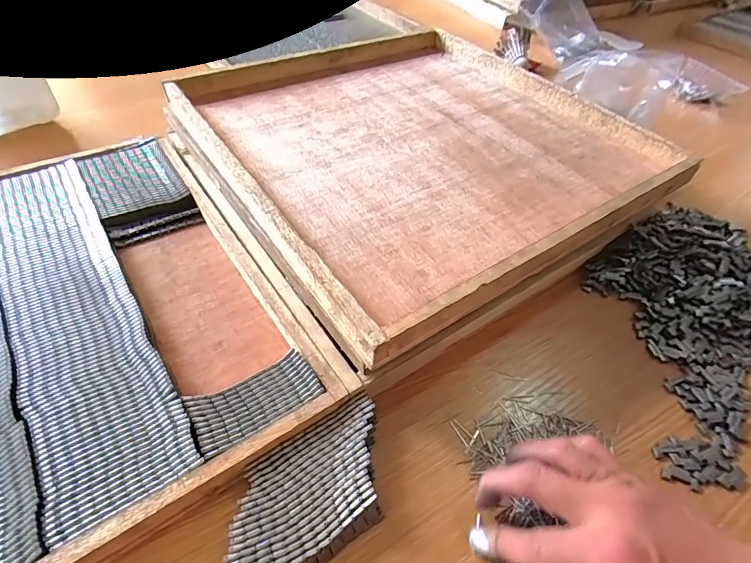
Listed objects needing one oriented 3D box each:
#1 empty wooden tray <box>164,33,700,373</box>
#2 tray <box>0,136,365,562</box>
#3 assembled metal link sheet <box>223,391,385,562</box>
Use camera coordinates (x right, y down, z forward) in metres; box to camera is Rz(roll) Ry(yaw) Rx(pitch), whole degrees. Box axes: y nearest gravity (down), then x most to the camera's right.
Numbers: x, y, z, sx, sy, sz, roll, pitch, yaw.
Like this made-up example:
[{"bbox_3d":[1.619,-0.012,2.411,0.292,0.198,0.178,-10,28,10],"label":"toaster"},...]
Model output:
[{"bbox_3d":[0.046,-0.156,0.431,0.391,0.028,0.391,-27,55,-25],"label":"empty wooden tray"},{"bbox_3d":[-0.287,0.041,0.309,0.397,0.034,0.384,-26,55,-24],"label":"tray"},{"bbox_3d":[-0.038,0.130,0.256,0.114,0.022,0.067,-26,54,-24],"label":"assembled metal link sheet"}]

